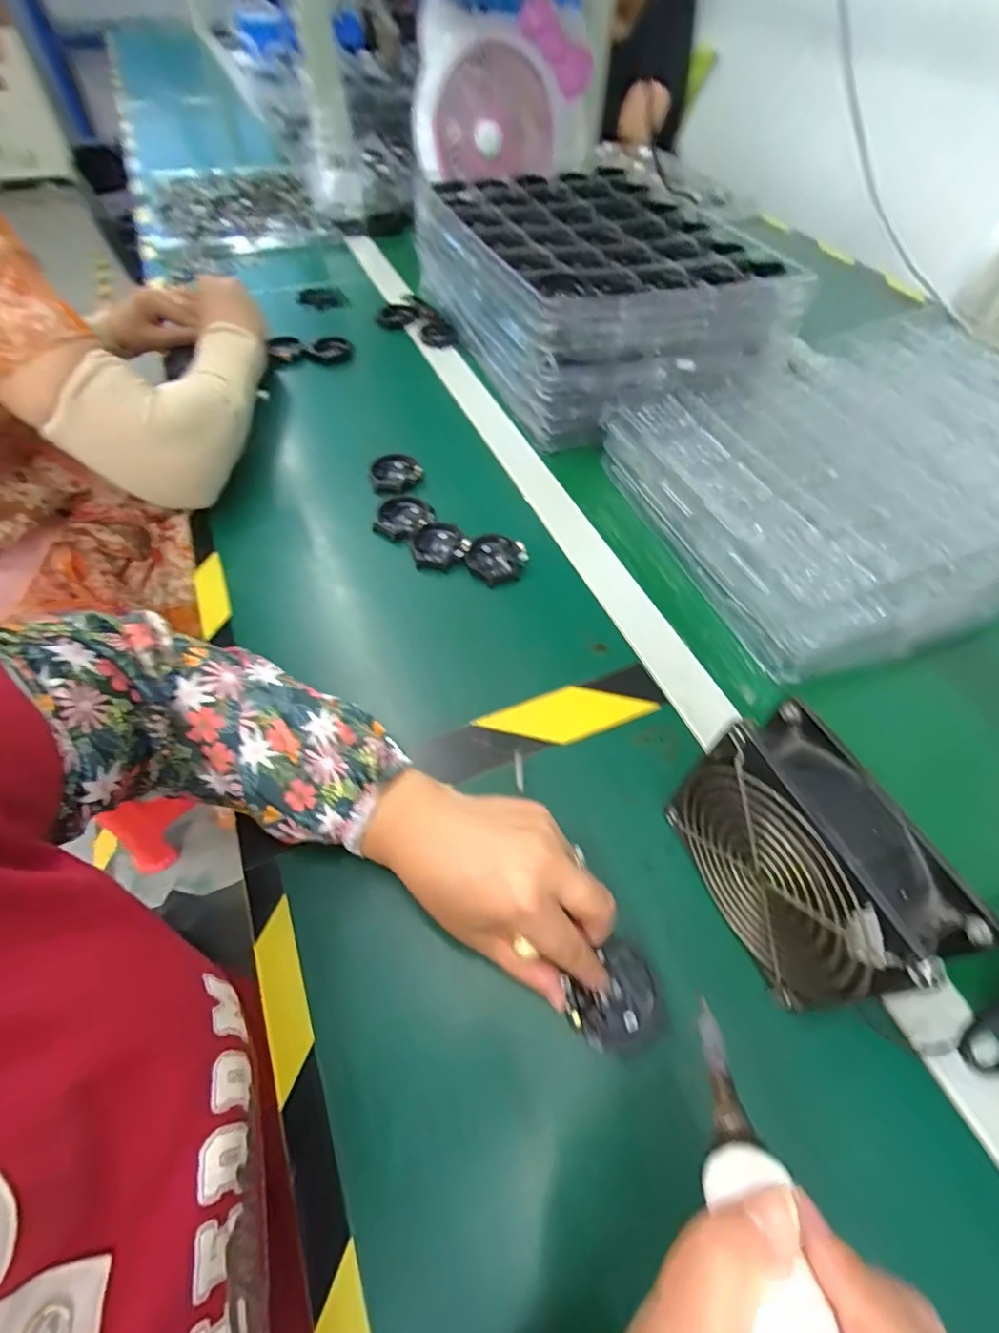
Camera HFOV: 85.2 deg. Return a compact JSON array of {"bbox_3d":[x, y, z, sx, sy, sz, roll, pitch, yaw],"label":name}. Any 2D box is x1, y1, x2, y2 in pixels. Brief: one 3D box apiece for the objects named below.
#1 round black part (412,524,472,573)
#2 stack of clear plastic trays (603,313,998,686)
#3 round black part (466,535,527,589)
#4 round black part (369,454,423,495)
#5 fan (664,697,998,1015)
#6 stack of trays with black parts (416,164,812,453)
[{"bbox_3d":[-0.052,-0.107,0.482,0.050,0.014,0.050,1,54,-1],"label":"round black part"},{"bbox_3d":[0.360,-0.191,0.523,0.442,0.078,0.333,-17,56,-14],"label":"stack of clear plastic trays"},{"bbox_3d":[-0.004,-0.095,0.477,0.050,0.020,0.044,33,59,21],"label":"round black part"},{"bbox_3d":[-0.105,-0.195,0.545,0.048,0.017,0.055,-16,56,-13],"label":"round black part"},{"bbox_3d":[0.146,0.097,0.271,0.052,0.115,0.119,-20,57,-16],"label":"fan"},{"bbox_3d":[0.109,-0.495,0.700,0.325,0.125,0.506,-13,55,-11],"label":"stack of trays with black parts"}]

